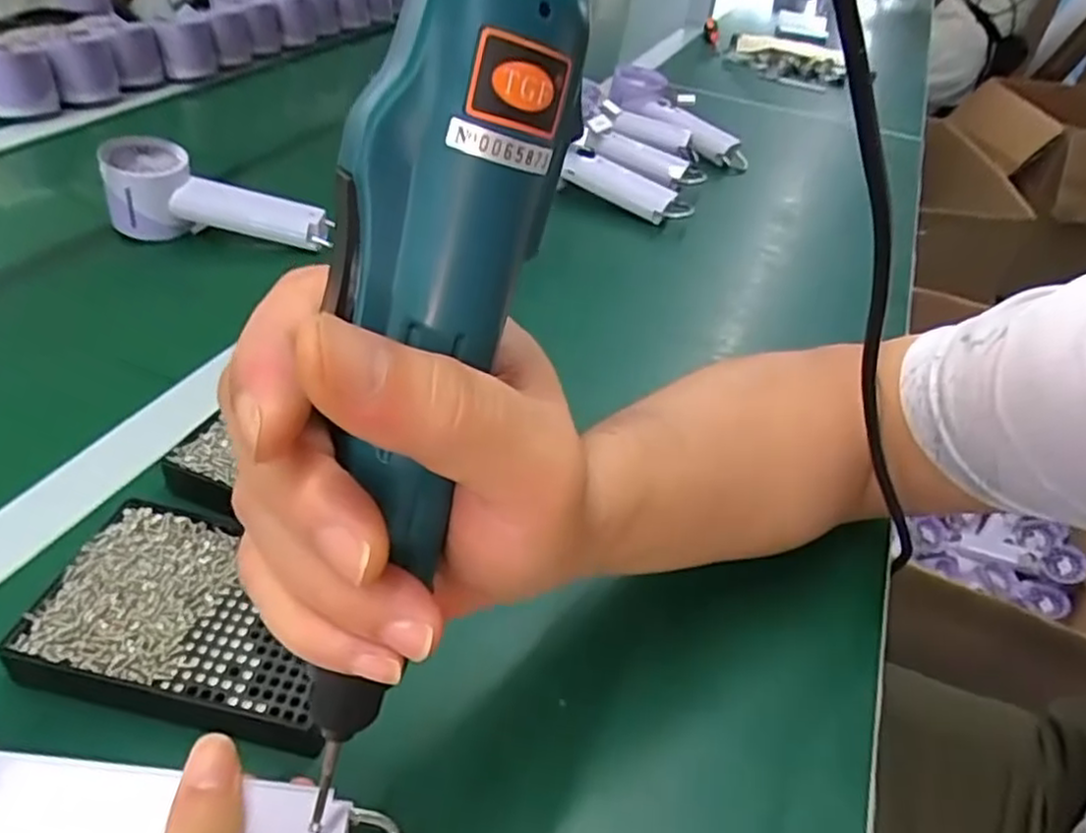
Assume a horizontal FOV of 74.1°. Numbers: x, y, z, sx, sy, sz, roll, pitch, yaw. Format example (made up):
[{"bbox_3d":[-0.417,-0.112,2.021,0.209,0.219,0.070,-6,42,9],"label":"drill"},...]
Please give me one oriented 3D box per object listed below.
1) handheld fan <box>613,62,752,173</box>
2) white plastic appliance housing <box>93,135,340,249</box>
[{"bbox_3d":[0.157,-0.342,0.831,0.184,0.028,0.081,38,47,9],"label":"handheld fan"},{"bbox_3d":[-0.272,-0.175,0.607,0.173,0.063,0.054,10,38,-20],"label":"white plastic appliance housing"}]

